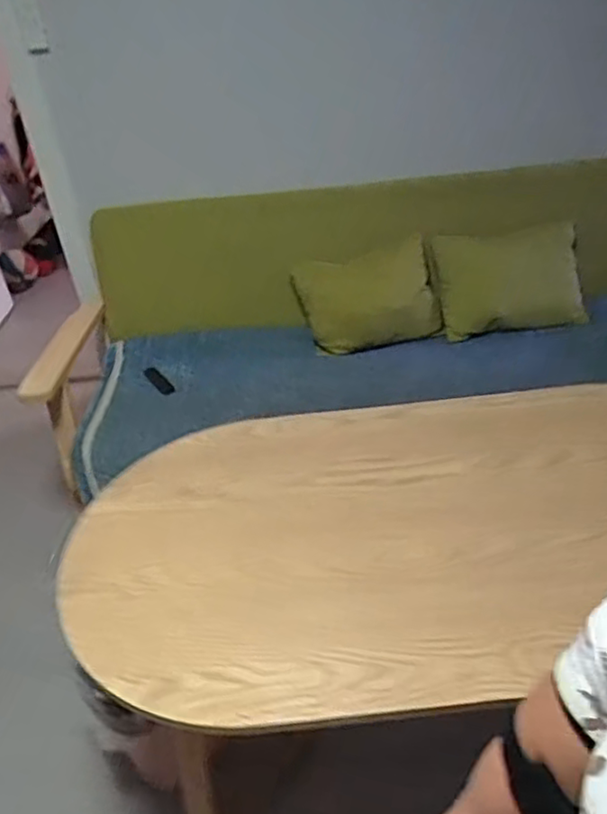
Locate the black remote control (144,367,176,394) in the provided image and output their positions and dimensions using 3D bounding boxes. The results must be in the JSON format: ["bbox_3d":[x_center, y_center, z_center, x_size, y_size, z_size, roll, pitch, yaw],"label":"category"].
[{"bbox_3d":[-0.413,-0.075,1.825,0.047,0.010,0.134,-29,55,-30],"label":"black remote control"}]

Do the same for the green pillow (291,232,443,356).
[{"bbox_3d":[0.183,-0.299,1.816,0.387,0.291,0.155,-1,34,8],"label":"green pillow"}]

